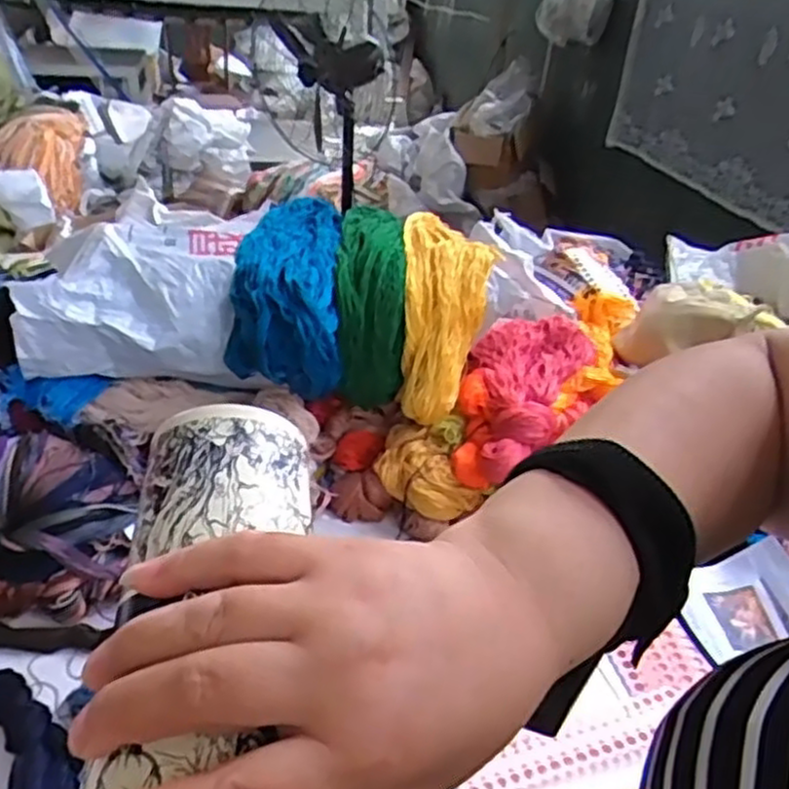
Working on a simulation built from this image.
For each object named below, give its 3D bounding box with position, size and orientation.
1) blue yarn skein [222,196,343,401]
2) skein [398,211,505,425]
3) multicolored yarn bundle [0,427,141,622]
[{"bbox_3d":[-0.154,-0.185,1.122,0.156,0.120,0.390,3,49,-3],"label":"blue yarn skein"},{"bbox_3d":[0.079,-0.150,1.165,0.144,0.112,0.397,6,68,2],"label":"skein"},{"bbox_3d":[-0.432,0.146,0.892,0.252,0.163,0.147,-3,33,-13],"label":"multicolored yarn bundle"}]

